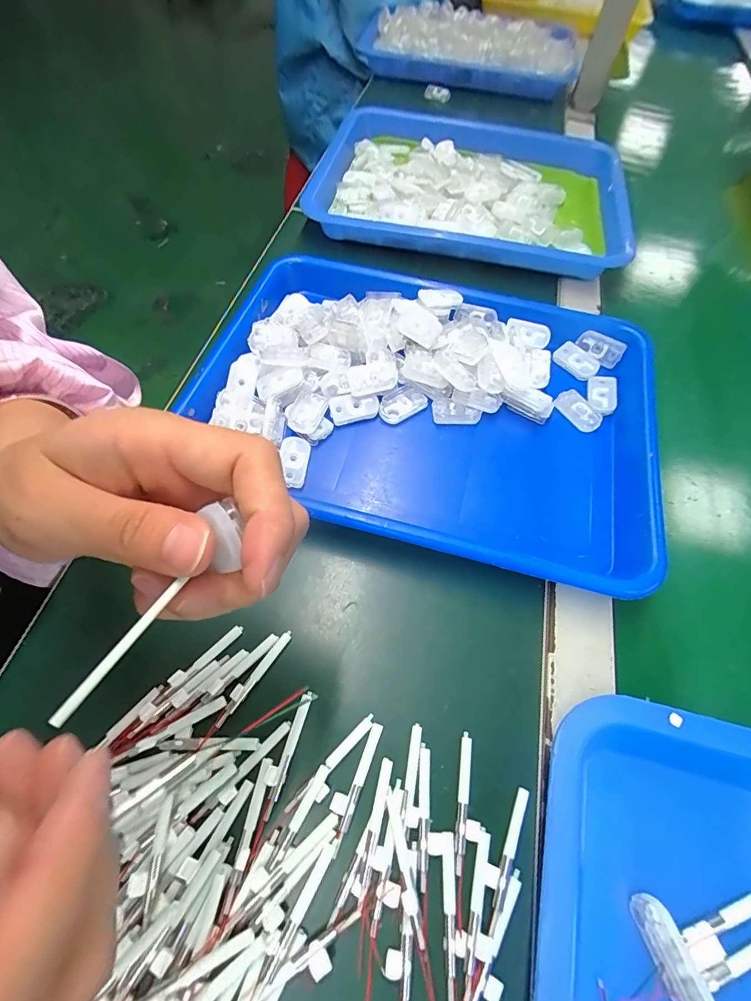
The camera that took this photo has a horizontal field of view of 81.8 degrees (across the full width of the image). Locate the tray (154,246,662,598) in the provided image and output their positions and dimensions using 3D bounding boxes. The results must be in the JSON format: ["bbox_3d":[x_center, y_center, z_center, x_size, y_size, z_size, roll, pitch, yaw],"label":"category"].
[{"bbox_3d":[0.030,-0.082,0.329,0.344,0.034,0.244,18,62,7],"label":"tray"}]

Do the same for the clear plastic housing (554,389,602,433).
[{"bbox_3d":[0.160,-0.070,0.339,0.022,0.009,0.035,-33,68,-19],"label":"clear plastic housing"}]

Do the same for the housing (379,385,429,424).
[{"bbox_3d":[0.020,-0.074,0.331,0.037,0.006,0.023,-33,86,-15],"label":"housing"}]

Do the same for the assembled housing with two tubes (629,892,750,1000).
[{"bbox_3d":[0.149,0.185,0.184,0.063,0.013,0.036,-10,62,-8],"label":"assembled housing with two tubes"}]

